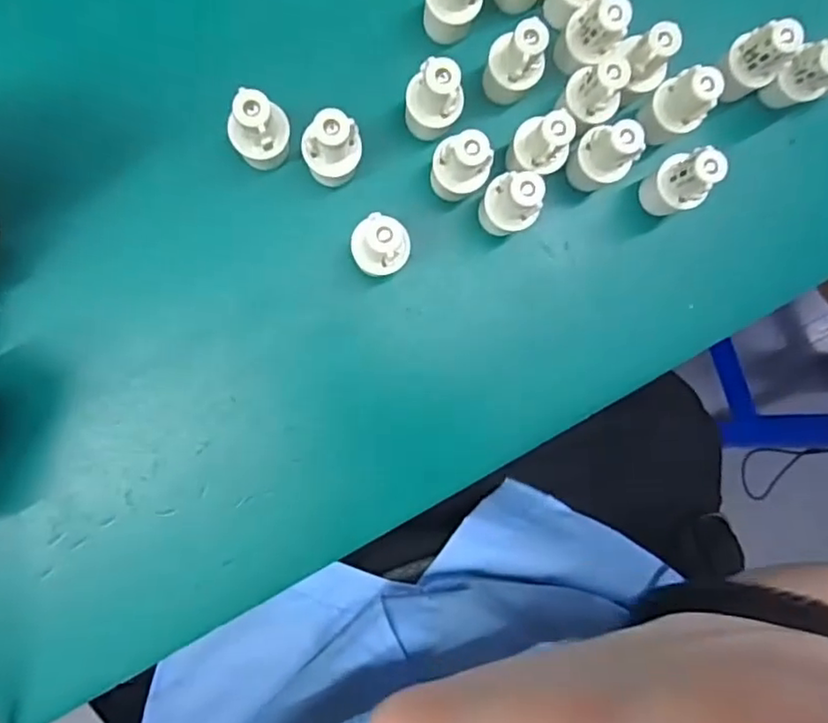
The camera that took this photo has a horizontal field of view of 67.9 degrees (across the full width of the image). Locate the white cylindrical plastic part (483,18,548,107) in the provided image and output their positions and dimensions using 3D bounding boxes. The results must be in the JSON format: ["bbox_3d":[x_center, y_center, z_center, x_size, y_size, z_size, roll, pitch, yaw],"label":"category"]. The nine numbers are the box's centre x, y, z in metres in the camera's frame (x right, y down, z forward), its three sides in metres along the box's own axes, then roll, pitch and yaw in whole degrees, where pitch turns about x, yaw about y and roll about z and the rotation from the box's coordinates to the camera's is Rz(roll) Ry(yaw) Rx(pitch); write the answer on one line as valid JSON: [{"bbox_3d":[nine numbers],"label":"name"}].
[{"bbox_3d":[0.042,-0.125,0.260,0.018,0.042,0.018,0,90,-7],"label":"white cylindrical plastic part"}]

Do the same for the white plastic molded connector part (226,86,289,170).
[{"bbox_3d":[-0.061,-0.092,0.247,0.020,0.041,0.019,3,90,-7],"label":"white plastic molded connector part"}]

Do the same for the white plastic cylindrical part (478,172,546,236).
[{"bbox_3d":[0.039,-0.065,0.260,0.019,0.043,0.023,-44,95,-5],"label":"white plastic cylindrical part"}]

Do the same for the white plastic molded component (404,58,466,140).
[{"bbox_3d":[0.008,-0.106,0.256,0.021,0.042,0.021,1,90,-7],"label":"white plastic molded component"}]

